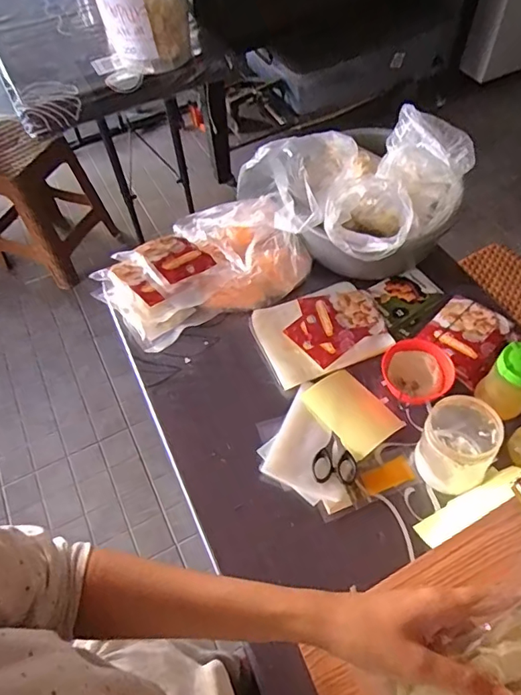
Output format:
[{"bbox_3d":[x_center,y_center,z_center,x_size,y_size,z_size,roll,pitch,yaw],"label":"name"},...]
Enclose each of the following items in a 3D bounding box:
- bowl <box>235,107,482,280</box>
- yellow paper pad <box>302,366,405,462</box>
[{"bbox_3d":[0.177,-0.248,0.832,0.324,0.214,0.255,-30,59,-17],"label":"bowl"},{"bbox_3d":[0.135,0.094,0.740,0.095,0.014,0.129,-32,60,-18],"label":"yellow paper pad"}]

